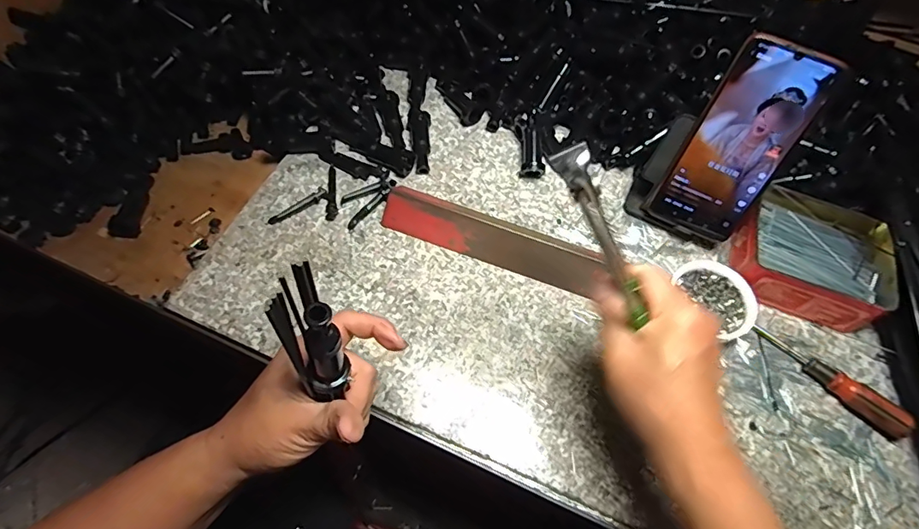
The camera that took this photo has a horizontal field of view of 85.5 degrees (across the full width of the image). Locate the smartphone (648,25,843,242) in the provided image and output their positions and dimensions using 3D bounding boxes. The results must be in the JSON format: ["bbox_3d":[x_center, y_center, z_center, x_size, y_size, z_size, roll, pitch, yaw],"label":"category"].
[{"bbox_3d":[0.233,-0.099,0.416,0.075,0.161,0.007,27,37,11],"label":"smartphone"}]

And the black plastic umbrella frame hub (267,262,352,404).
[{"bbox_3d":[-0.075,0.040,0.255,0.024,0.095,0.020,-13,49,-11],"label":"black plastic umbrella frame hub"}]

